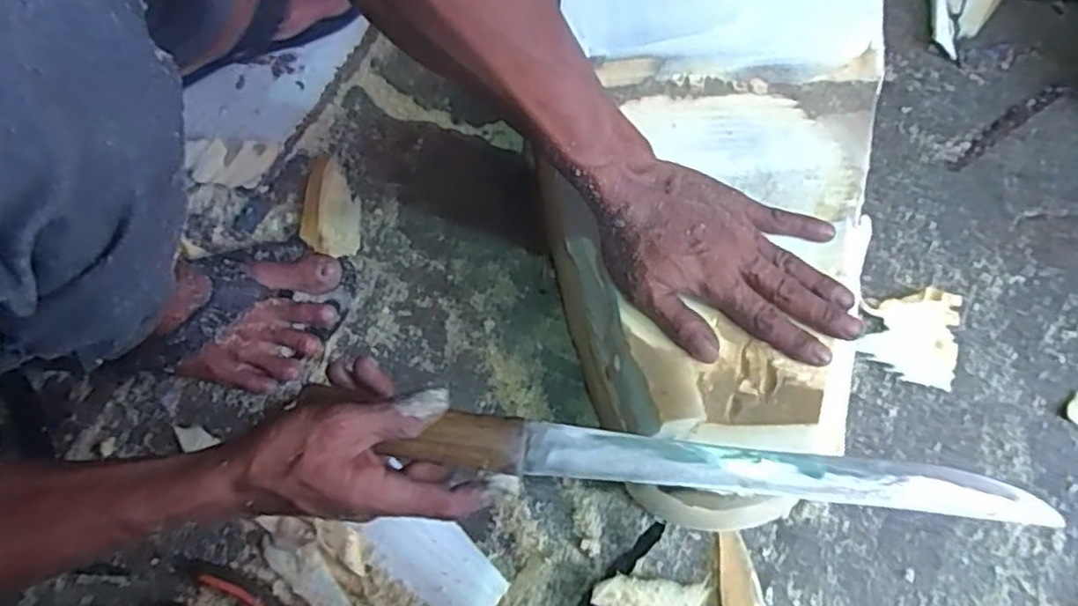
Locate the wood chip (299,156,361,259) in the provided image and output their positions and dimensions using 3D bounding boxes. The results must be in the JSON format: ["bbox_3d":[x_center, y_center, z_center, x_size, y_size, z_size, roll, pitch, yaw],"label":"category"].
[{"bbox_3d":[-0.193,-0.089,0.638,0.052,0.018,0.107,-10,74,-1],"label":"wood chip"}]

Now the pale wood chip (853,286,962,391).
[{"bbox_3d":[0.317,0.024,0.595,0.081,0.011,0.085,17,75,6],"label":"pale wood chip"}]

